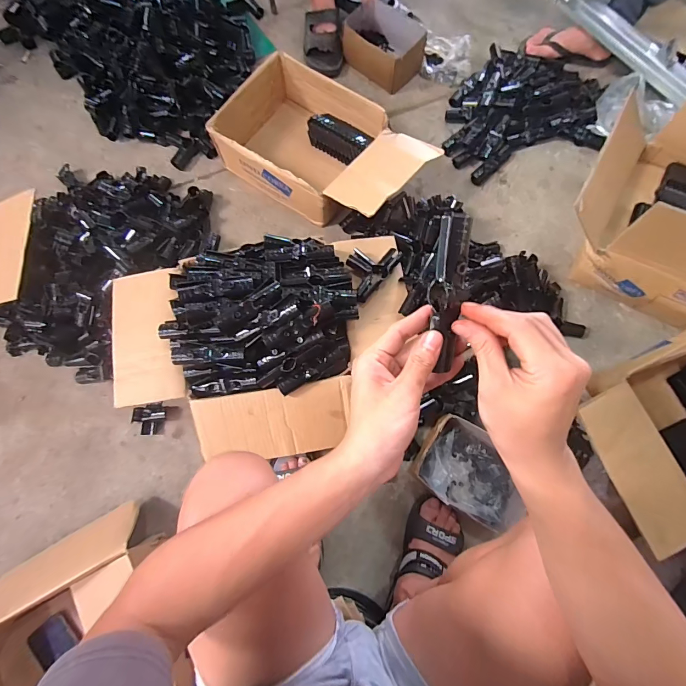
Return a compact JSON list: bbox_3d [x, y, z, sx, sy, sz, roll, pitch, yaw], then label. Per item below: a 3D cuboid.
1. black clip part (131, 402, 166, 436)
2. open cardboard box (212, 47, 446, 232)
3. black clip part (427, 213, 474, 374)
[{"bbox_3d":[-0.417,0.163,0.811,0.068,0.022,0.068,-1,75,0],"label":"black clip part"},{"bbox_3d":[-0.049,-0.457,0.905,0.468,0.134,0.286,35,78,9],"label":"open cardboard box"},{"bbox_3d":[0.089,-0.040,0.318,0.027,0.016,0.127,2,105,1],"label":"black clip part"}]

